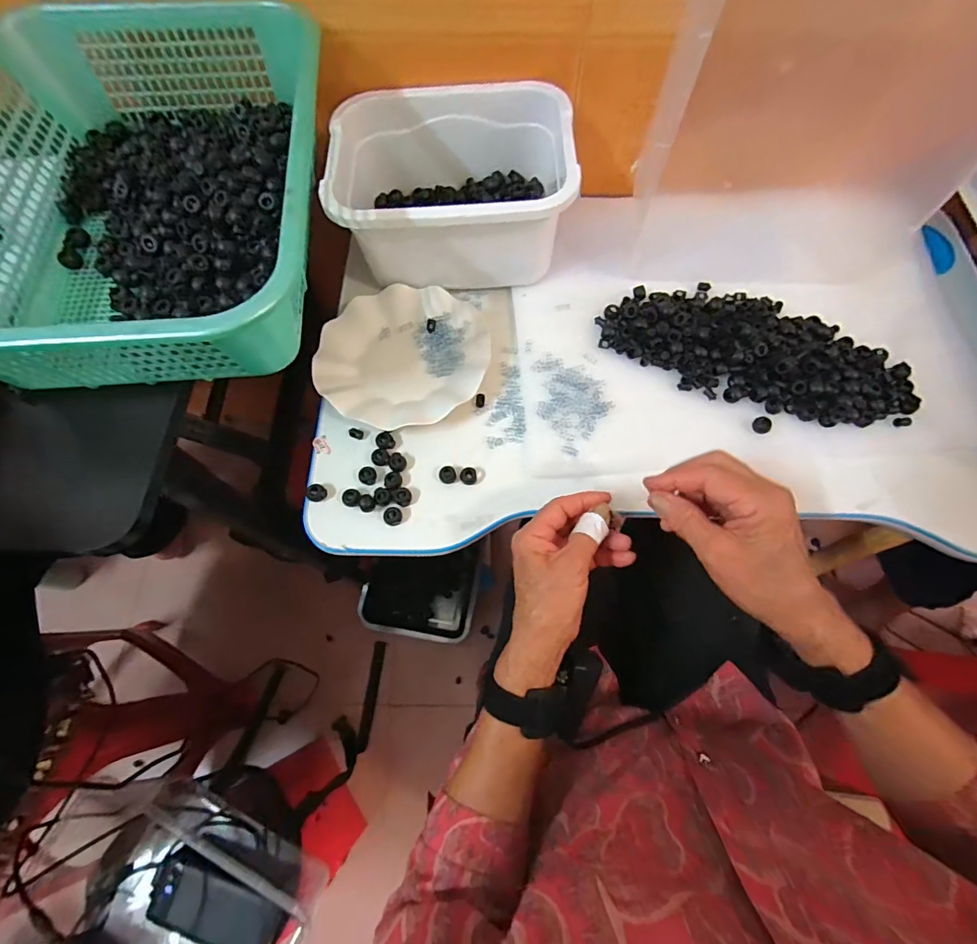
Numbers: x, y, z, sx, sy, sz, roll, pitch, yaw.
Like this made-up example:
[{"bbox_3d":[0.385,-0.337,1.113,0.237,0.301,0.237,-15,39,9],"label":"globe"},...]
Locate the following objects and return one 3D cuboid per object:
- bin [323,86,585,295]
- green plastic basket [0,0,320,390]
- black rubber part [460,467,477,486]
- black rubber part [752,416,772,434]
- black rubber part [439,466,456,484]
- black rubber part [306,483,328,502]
[{"bbox_3d":[-0.039,-0.314,0.486,0.241,0.095,0.174,-5,70,-2],"label":"bin"},{"bbox_3d":[-0.289,-0.241,0.376,0.291,0.108,0.385,-7,70,-3],"label":"green plastic basket"},{"bbox_3d":[-0.020,0.004,0.445,0.016,0.007,0.017,0,76,0],"label":"black rubber part"},{"bbox_3d":[0.283,-0.049,0.461,0.019,0.013,0.017,-28,72,-10],"label":"black rubber part"},{"bbox_3d":[-0.041,0.002,0.446,0.016,0.008,0.018,-14,70,-5],"label":"black rubber part"},{"bbox_3d":[-0.168,0.021,0.438,0.017,0.012,0.018,0,69,0],"label":"black rubber part"}]

